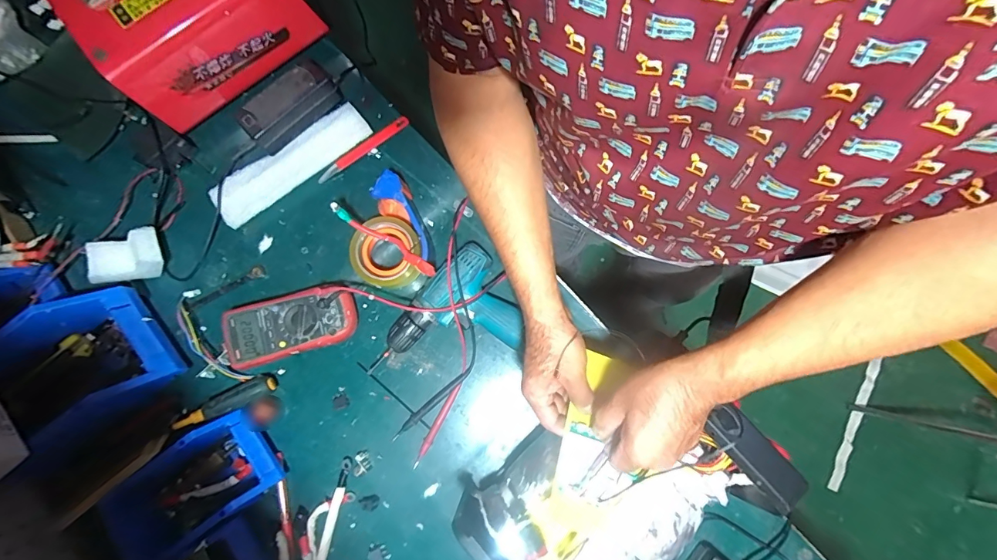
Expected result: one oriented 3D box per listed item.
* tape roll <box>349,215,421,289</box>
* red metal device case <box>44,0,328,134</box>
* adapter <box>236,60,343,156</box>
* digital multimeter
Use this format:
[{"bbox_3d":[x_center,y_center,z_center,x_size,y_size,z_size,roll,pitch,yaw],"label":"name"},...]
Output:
[{"bbox_3d":[-0.160,-0.040,0.629,0.099,0.057,0.096,0,79,1],"label":"tape roll"},{"bbox_3d":[-0.449,-0.412,0.645,0.313,0.163,0.207,-44,81,-7],"label":"red metal device case"},{"bbox_3d":[-0.327,-0.272,0.668,0.086,0.046,0.150,41,82,8],"label":"adapter"},{"bbox_3d":[-0.290,0.066,0.615,0.180,0.048,0.089,-11,79,-1],"label":"digital multimeter"}]

